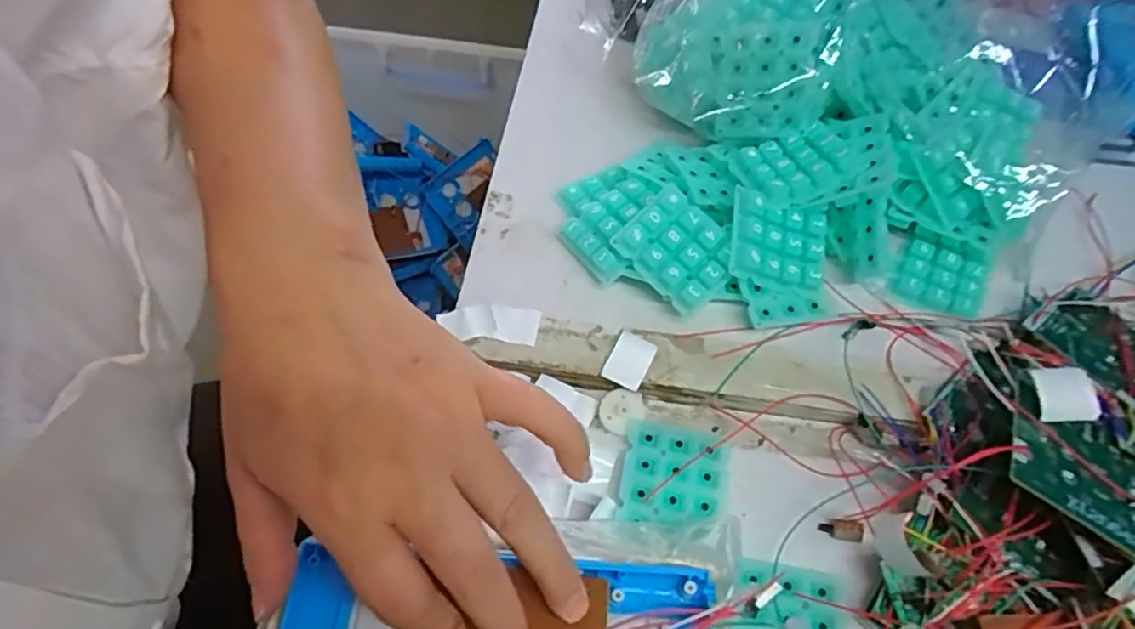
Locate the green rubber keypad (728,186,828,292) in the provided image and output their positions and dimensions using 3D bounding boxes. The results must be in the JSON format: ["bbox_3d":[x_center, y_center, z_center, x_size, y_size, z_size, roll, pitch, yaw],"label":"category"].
[{"bbox_3d":[0.112,-0.037,0.338,0.055,0.012,0.045,19,77,-15],"label":"green rubber keypad"}]

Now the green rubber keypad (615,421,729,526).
[{"bbox_3d":[0.051,0.078,0.307,0.047,0.004,0.050,11,60,6],"label":"green rubber keypad"}]

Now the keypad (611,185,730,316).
[{"bbox_3d":[0.059,-0.035,0.336,0.056,0.009,0.046,44,82,6],"label":"keypad"}]

